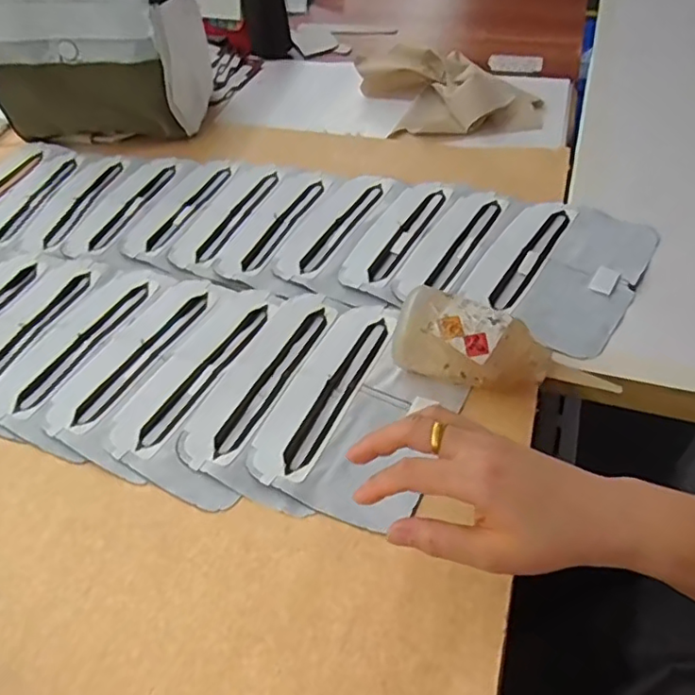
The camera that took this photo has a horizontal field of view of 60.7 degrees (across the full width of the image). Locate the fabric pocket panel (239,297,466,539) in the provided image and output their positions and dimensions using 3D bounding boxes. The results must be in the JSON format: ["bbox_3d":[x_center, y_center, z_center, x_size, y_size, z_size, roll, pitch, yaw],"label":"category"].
[{"bbox_3d":[0.018,0.041,0.466,0.129,0.012,0.190,20,52,19],"label":"fabric pocket panel"}]

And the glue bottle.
[{"bbox_3d":[0.120,0.001,0.458,0.166,0.059,0.067,17,50,1],"label":"glue bottle"}]

